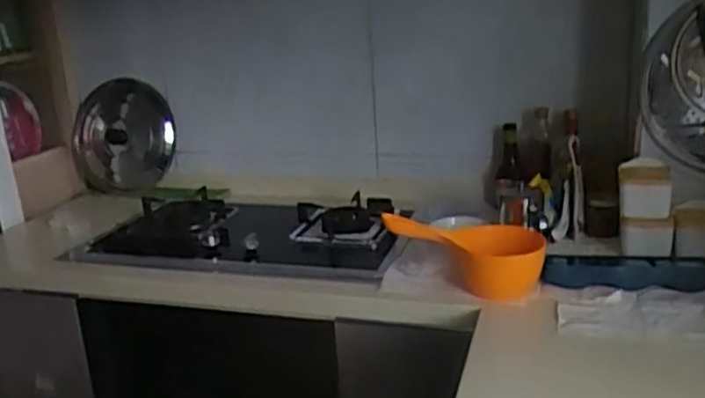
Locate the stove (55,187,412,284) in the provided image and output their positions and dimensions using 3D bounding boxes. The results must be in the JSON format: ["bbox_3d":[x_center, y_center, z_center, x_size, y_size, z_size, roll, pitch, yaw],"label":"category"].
[{"bbox_3d":[-0.261,0.079,1.585,0.768,0.108,0.343,0,18,14],"label":"stove"}]

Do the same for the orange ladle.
[{"bbox_3d":[0.197,0.094,1.278,0.288,0.122,0.129,18,22,12],"label":"orange ladle"}]

